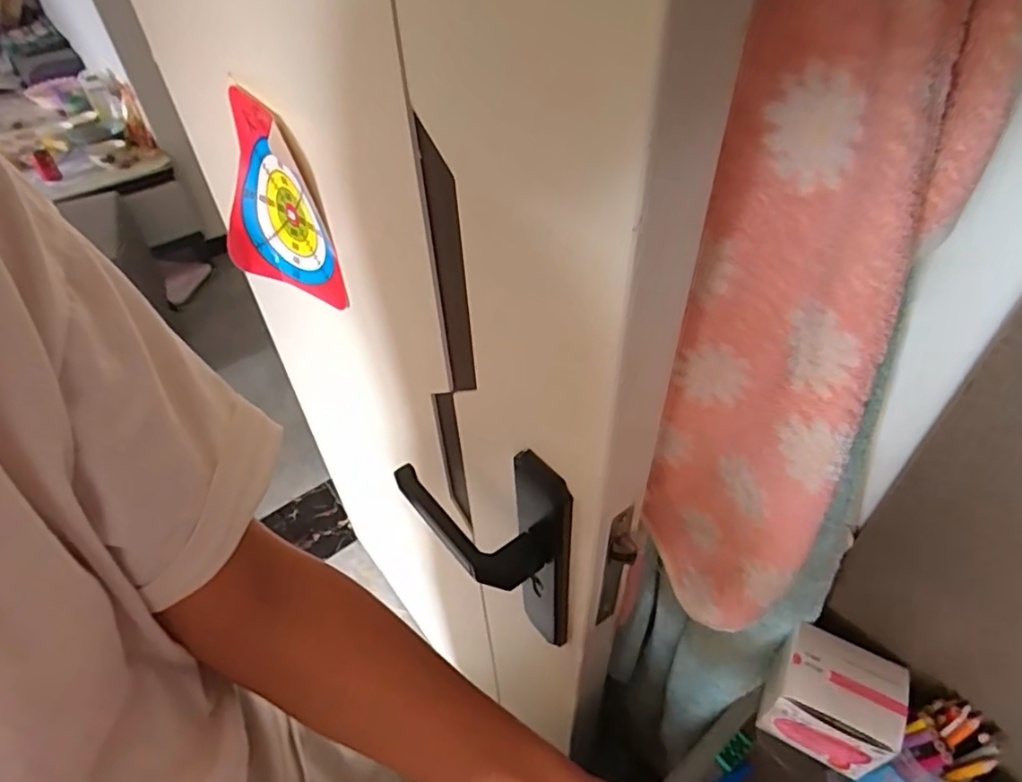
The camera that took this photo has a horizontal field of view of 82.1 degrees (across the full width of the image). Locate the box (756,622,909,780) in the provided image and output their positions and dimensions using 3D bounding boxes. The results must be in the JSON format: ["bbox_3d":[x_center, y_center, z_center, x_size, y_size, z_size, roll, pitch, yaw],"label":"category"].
[{"bbox_3d":[0.247,0.240,0.461,0.087,0.076,0.071,21,50,22],"label":"box"}]

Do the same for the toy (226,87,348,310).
[{"bbox_3d":[-0.223,-0.160,0.530,0.063,0.158,0.142,-30,51,-25],"label":"toy"}]

